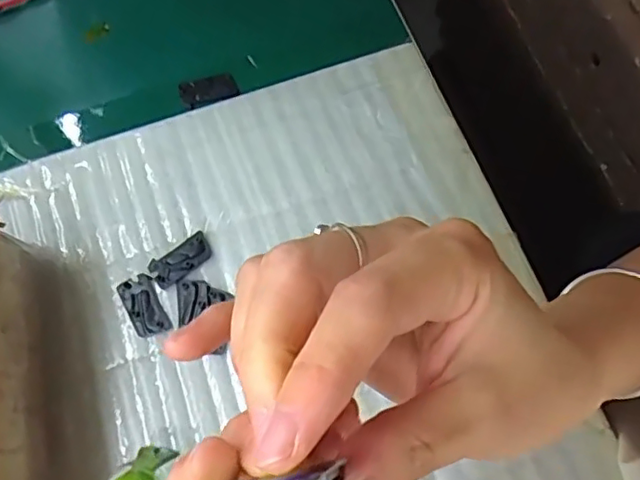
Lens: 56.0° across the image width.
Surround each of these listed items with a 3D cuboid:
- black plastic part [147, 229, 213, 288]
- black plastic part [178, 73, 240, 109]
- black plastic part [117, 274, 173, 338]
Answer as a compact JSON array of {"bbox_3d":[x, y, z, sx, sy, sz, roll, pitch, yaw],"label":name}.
[{"bbox_3d":[-0.074,0.010,0.320,0.033,0.004,0.018,-33,71,-11],"label":"black plastic part"},{"bbox_3d":[-0.068,-0.091,0.363,0.034,0.004,0.017,-14,69,-4],"label":"black plastic part"},{"bbox_3d":[-0.092,0.034,0.313,0.018,0.004,0.034,-27,70,-9],"label":"black plastic part"}]

